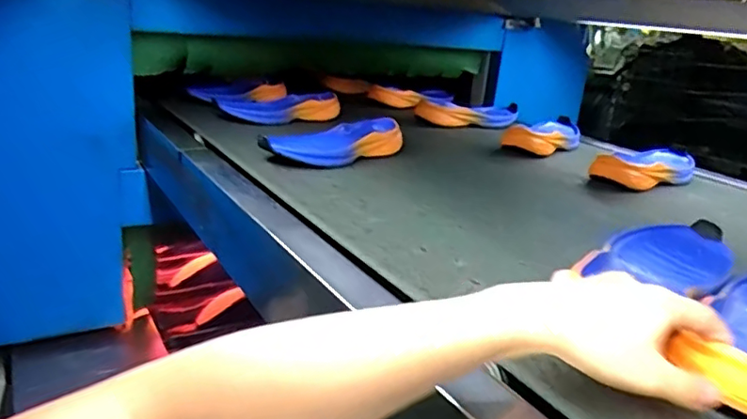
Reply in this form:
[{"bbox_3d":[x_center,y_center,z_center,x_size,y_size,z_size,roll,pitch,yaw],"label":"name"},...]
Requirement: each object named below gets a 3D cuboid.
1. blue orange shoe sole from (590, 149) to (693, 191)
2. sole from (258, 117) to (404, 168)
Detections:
[{"bbox_3d":[0.404,-0.066,0.870,0.099,0.040,0.235,21,24,38],"label":"blue orange shoe sole"},{"bbox_3d":[-0.047,-0.092,0.801,0.077,0.038,0.218,22,25,40],"label":"sole"}]

